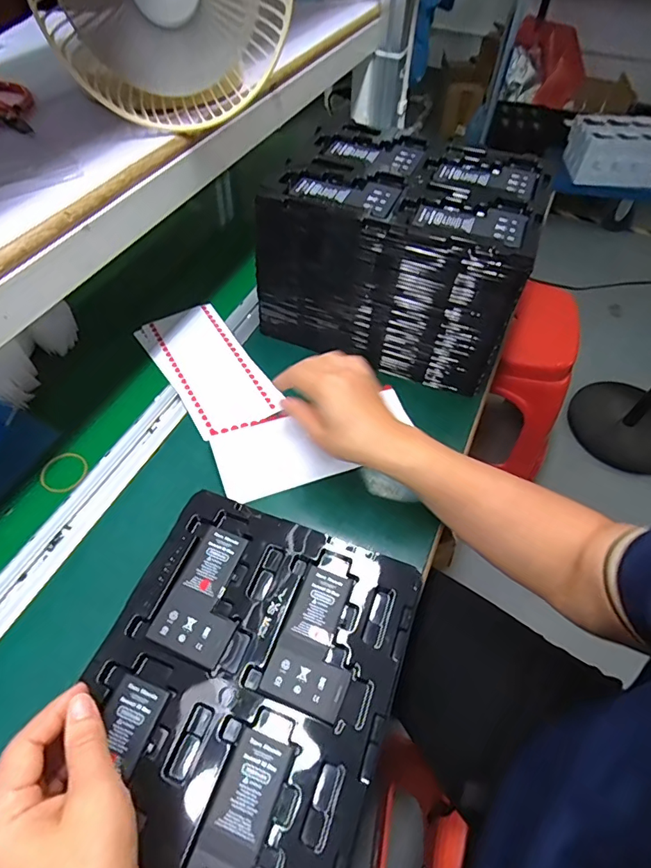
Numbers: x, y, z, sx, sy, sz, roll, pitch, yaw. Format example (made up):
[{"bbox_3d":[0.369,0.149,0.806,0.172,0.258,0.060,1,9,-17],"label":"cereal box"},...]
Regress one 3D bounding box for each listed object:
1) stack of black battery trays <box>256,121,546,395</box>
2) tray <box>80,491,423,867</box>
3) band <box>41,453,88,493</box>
[{"bbox_3d":[0.090,-0.207,0.569,0.274,0.176,0.210,21,55,13],"label":"stack of black battery trays"},{"bbox_3d":[-0.063,0.185,0.356,0.214,0.012,0.264,18,54,11],"label":"tray"},{"bbox_3d":[-0.264,0.040,0.487,0.041,0.005,0.045,6,53,-9],"label":"band"}]

